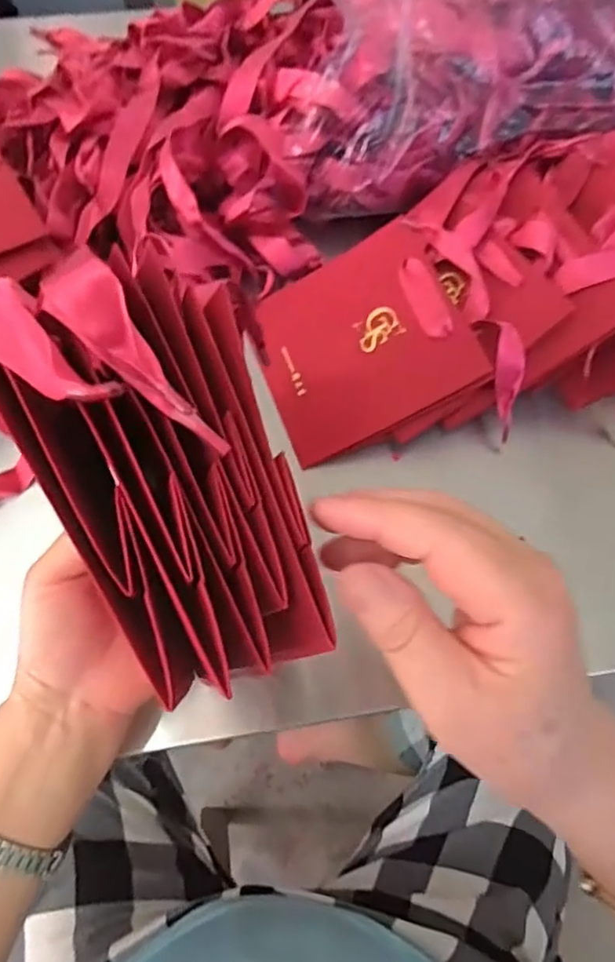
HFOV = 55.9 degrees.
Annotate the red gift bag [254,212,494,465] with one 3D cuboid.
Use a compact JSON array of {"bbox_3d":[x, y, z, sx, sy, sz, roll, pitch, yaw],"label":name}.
[{"bbox_3d":[0.036,-0.100,0.406,0.137,0.010,0.136,-27,69,14],"label":"red gift bag"}]

